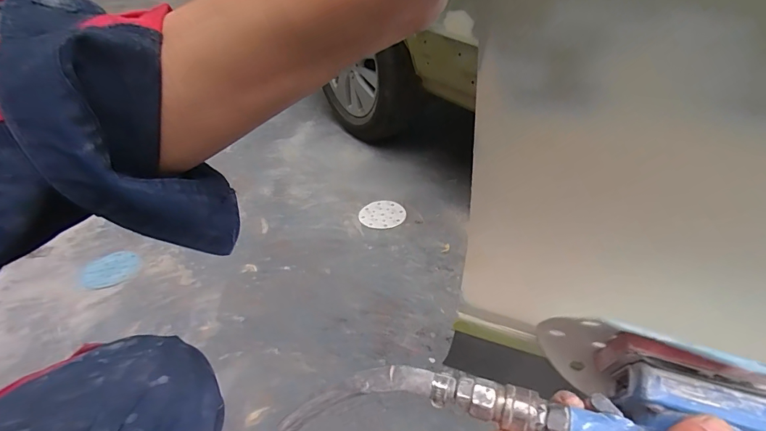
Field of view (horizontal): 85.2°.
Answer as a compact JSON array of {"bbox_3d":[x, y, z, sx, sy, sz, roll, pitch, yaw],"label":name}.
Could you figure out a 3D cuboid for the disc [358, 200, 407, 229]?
[{"bbox_3d":[-0.001,-0.006,1.314,0.143,0.007,0.130,-3,37,2],"label":"disc"}]

